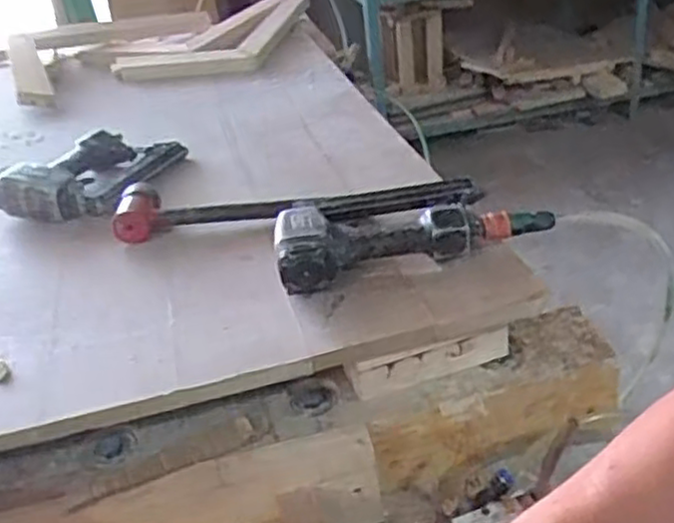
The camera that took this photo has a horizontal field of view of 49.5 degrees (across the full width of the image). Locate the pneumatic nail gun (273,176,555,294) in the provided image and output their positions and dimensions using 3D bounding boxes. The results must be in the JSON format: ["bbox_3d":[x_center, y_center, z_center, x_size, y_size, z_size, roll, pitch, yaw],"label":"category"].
[{"bbox_3d":[0.070,-0.049,0.799,0.285,0.059,0.158,-12,30,-7],"label":"pneumatic nail gun"}]

